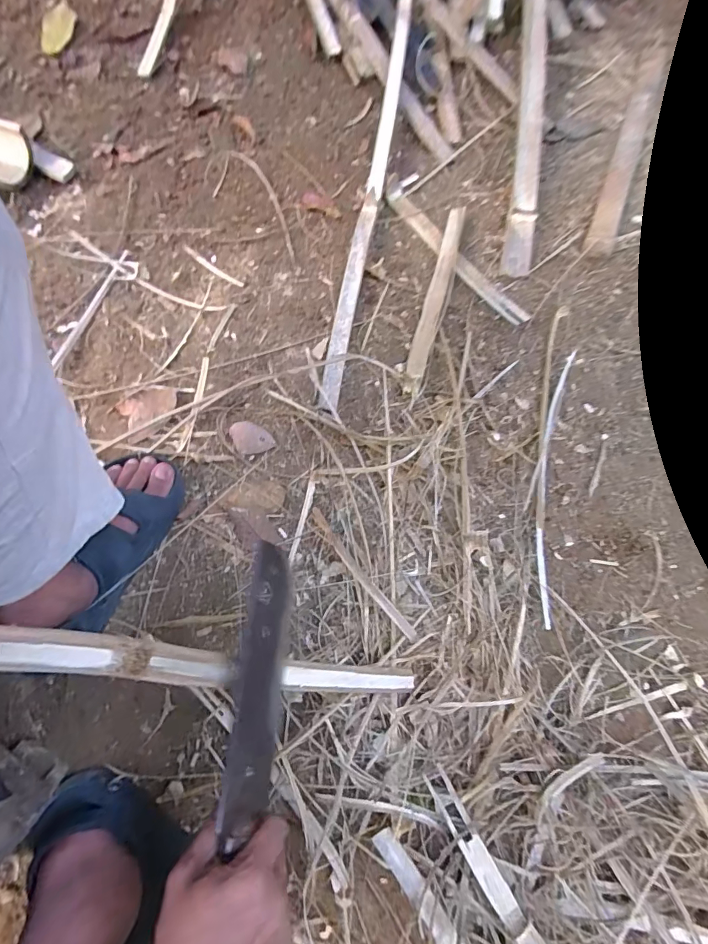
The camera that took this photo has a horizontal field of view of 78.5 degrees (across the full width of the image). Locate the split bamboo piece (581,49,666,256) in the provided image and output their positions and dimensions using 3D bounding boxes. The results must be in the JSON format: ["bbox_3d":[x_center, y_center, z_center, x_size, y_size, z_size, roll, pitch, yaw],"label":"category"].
[{"bbox_3d":[0.477,-0.568,0.751,0.043,0.014,0.491,21,72,6],"label":"split bamboo piece"}]

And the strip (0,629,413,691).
[{"bbox_3d":[-0.150,0.142,0.324,0.591,0.014,0.028,26,71,-39],"label":"strip"}]

